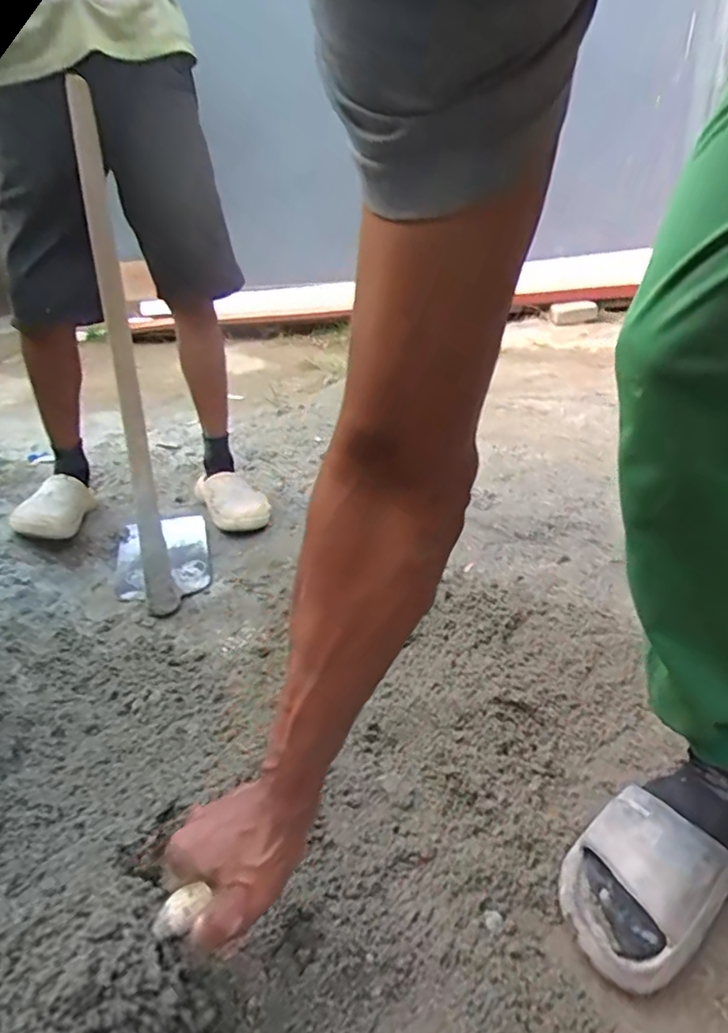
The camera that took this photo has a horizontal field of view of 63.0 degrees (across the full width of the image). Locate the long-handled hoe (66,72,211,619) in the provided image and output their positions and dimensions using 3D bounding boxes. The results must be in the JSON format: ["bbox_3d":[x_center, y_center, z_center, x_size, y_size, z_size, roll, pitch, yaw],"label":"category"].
[{"bbox_3d":[-0.407,-0.244,0.969,0.168,0.759,0.284,-11,27,-14],"label":"long-handled hoe"}]

